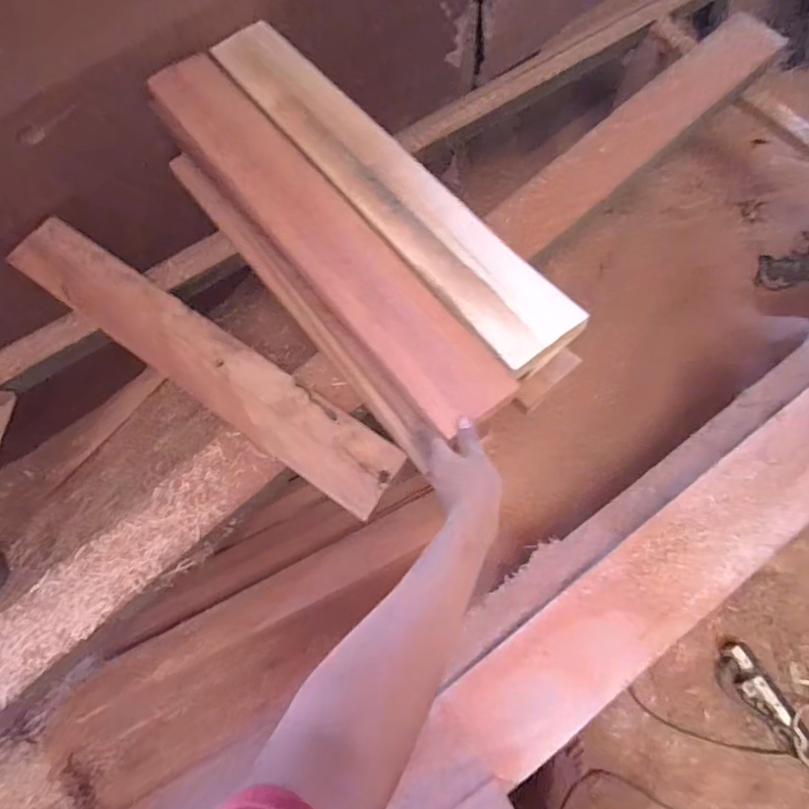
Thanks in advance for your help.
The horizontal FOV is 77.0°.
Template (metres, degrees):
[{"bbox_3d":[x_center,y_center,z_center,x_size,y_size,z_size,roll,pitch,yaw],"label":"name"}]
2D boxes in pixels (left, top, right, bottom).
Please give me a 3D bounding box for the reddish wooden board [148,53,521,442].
[{"bbox_3d":[-0.143,-0.268,0.724,0.122,0.026,0.783,-36,70,-12],"label":"reddish wooden board"}]

